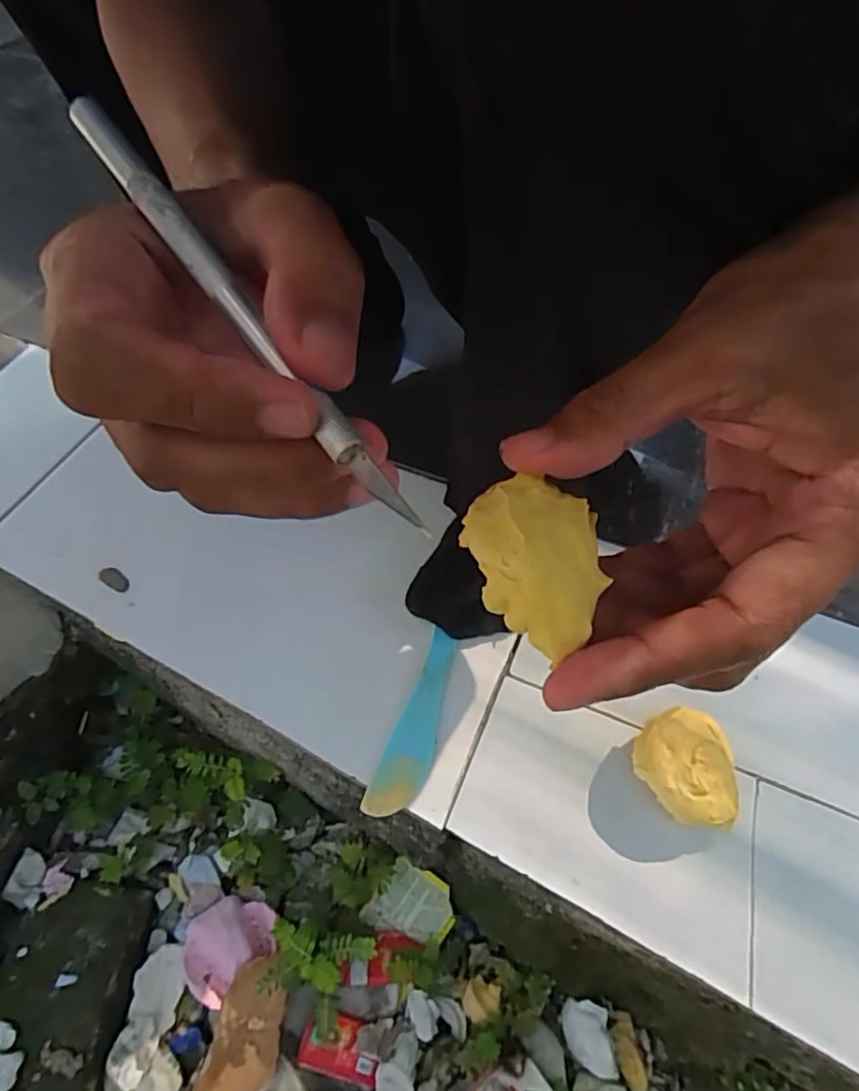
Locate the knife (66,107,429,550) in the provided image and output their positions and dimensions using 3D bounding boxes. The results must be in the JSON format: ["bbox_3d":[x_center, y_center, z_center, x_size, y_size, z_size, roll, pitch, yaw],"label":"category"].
[{"bbox_3d":[-0.045,-0.056,0.141,0.007,0.005,0.137,-34,77,-20],"label":"knife"}]

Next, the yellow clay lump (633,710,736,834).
[{"bbox_3d":[0.152,0.132,0.369,0.056,0.032,0.063,-28,61,-16],"label":"yellow clay lump"}]

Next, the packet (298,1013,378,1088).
[{"bbox_3d":[-0.059,0.335,0.417,0.052,0.009,0.035,18,75,-4],"label":"packet"}]

